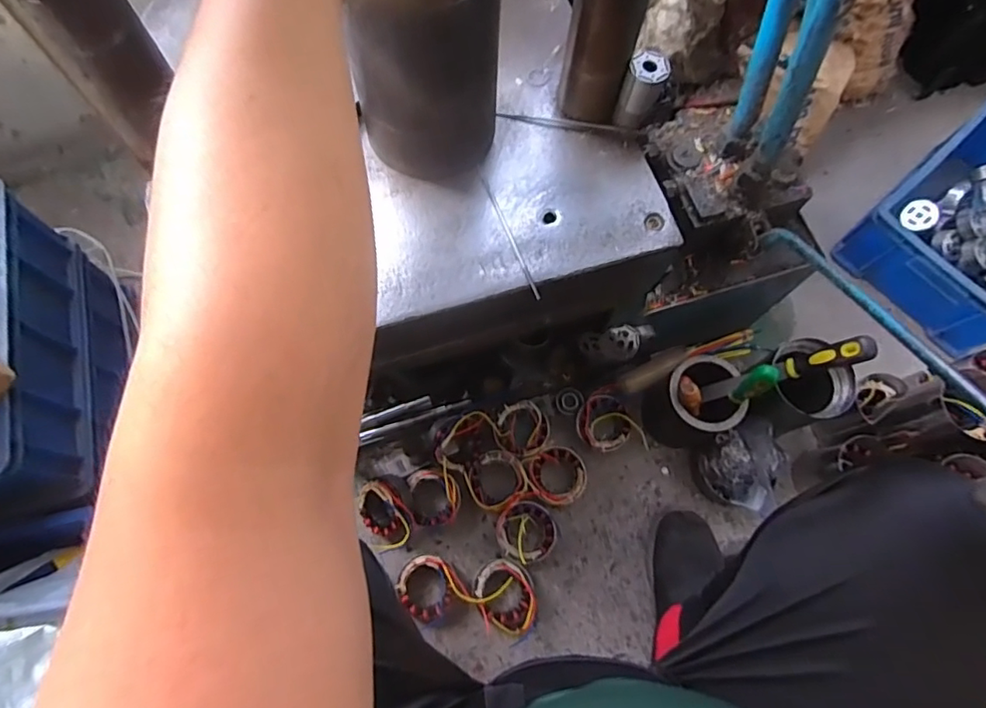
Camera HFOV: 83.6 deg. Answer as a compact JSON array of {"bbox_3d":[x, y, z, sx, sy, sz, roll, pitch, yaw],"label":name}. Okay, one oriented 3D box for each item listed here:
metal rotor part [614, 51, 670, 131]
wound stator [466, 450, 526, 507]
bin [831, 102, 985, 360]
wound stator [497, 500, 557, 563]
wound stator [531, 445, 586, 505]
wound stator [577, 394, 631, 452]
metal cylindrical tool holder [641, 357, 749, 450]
[{"bbox_3d":[0.148,-0.260,0.546,0.035,0.065,0.032,14,70,3],"label":"metal rotor part"},{"bbox_3d":[0.003,0.196,0.866,0.086,0.046,0.083,1,70,-1],"label":"wound stator"},{"bbox_3d":[0.881,-0.236,0.988,0.417,0.130,0.300,-39,76,-14],"label":"bin"},{"bbox_3d":[0.051,0.271,0.841,0.089,0.047,0.085,1,70,-1],"label":"wound stator"},{"bbox_3d":[0.103,0.190,0.864,0.092,0.055,0.088,1,70,-1],"label":"wound stator"},{"bbox_3d":[0.179,0.115,0.895,0.084,0.053,0.086,1,70,-1],"label":"wound stator"},{"bbox_3d":[0.306,0.079,0.855,0.103,0.154,0.109,1,70,-1],"label":"metal cylindrical tool holder"}]

